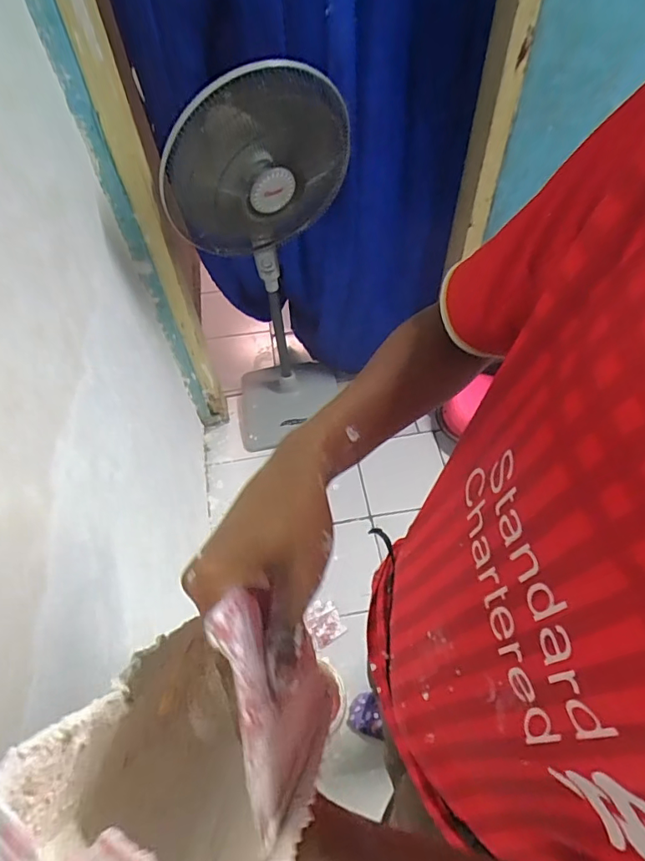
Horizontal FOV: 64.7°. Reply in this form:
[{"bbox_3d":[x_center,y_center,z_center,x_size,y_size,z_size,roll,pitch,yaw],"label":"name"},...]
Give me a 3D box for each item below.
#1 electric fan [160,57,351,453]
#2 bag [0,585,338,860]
[{"bbox_3d":[-0.126,-0.438,1.479,0.375,1.165,0.506,-2,56,0],"label":"electric fan"},{"bbox_3d":[-0.068,0.183,0.273,0.114,0.181,0.140,14,58,10],"label":"bag"}]

